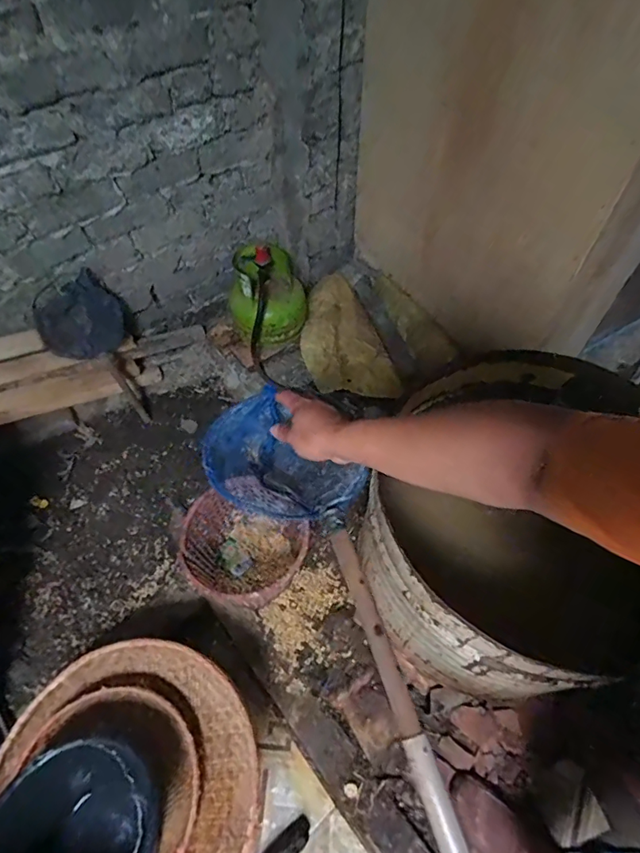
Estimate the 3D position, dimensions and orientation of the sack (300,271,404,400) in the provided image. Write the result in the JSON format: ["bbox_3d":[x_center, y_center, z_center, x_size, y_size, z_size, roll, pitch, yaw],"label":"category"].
[{"bbox_3d":[0.063,-0.348,1.719,0.316,0.136,0.532,-18,57,-12],"label":"sack"}]

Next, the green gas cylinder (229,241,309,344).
[{"bbox_3d":[-0.169,-0.455,1.536,0.226,0.256,0.243,0,55,0],"label":"green gas cylinder"}]

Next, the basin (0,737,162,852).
[{"bbox_3d":[-0.439,0.742,0.824,0.283,0.177,0.273,0,55,0],"label":"basin"}]

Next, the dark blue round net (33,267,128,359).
[{"bbox_3d":[-0.717,-0.319,1.396,0.250,0.238,0.048,-29,60,-18],"label":"dark blue round net"}]

